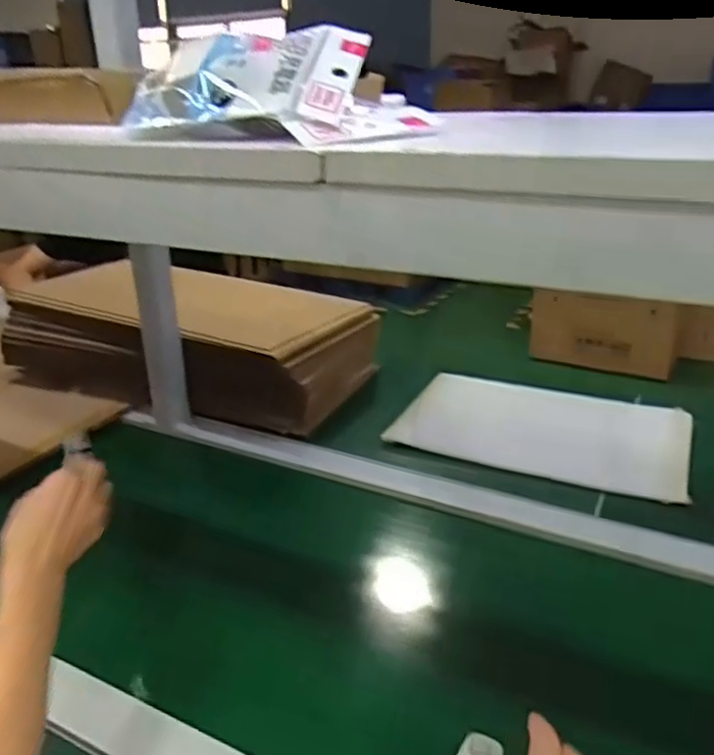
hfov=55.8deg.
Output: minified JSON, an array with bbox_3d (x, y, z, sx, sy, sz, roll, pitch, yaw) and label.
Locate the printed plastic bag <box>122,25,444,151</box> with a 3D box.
[{"bbox_3d":[-0.043,-0.170,0.397,0.153,0.065,0.087,6,20,27],"label":"printed plastic bag"}]

